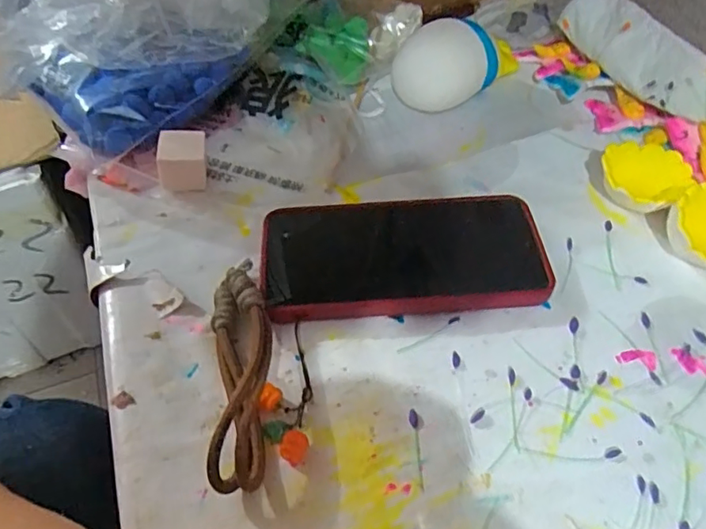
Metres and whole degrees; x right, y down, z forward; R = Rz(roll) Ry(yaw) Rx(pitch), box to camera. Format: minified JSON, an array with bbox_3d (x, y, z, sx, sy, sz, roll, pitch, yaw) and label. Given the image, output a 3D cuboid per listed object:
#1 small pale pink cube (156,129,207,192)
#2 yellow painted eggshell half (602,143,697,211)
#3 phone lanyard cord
[{"bbox_3d":[-0.118,-0.073,0.391,0.032,0.032,0.038,-8,48,-6],"label":"small pale pink cube"},{"bbox_3d":[0.189,-0.054,0.365,0.053,0.028,0.051,26,54,23],"label":"yellow painted eggshell half"},{"bbox_3d":[-0.048,0.048,0.281,0.045,0.029,0.134,-9,48,-7],"label":"phone lanyard cord"}]

